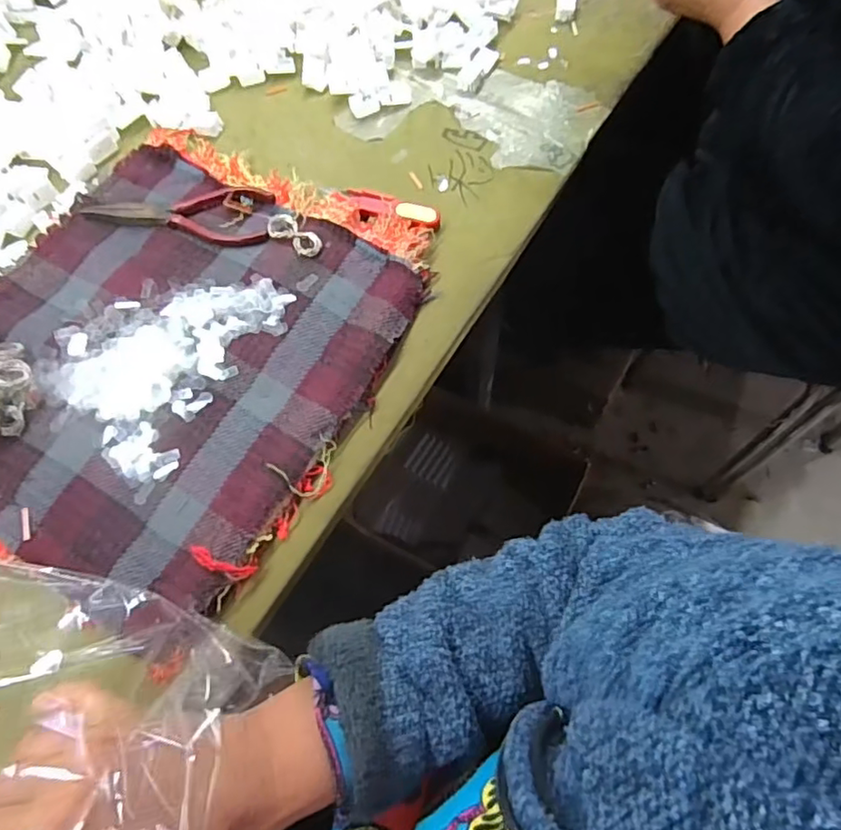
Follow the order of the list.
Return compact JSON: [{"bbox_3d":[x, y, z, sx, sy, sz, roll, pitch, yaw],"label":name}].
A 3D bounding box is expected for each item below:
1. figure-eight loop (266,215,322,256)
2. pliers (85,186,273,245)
[{"bbox_3d":[-0.097,-0.139,0.465,0.049,0.013,0.020,37,72,16],"label":"figure-eight loop"},{"bbox_3d":[-0.191,-0.169,0.483,0.152,0.014,0.054,14,67,8],"label":"pliers"}]

